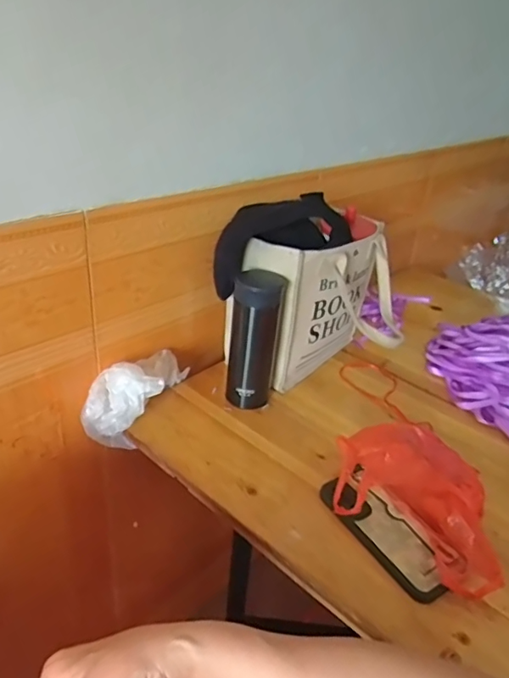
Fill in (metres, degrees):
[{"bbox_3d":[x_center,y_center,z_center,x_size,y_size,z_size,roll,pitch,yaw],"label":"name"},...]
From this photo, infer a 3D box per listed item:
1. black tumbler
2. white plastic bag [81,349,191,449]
[{"bbox_3d":[-0.001,0.005,0.718,0.061,0.191,0.057,6,29,-3],"label":"black tumbler"},{"bbox_3d":[-0.163,0.080,0.722,0.092,0.123,0.157,12,31,12],"label":"white plastic bag"}]

